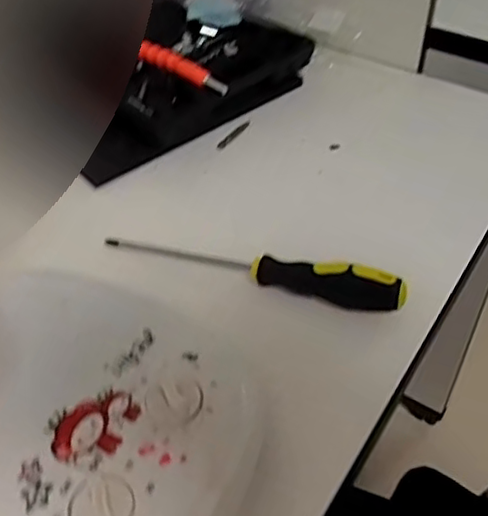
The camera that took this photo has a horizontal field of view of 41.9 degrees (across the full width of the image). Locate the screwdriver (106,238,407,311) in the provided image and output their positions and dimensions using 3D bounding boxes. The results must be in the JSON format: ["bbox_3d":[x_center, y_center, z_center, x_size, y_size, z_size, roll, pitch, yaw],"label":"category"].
[{"bbox_3d":[0.001,0.005,0.461,0.227,0.030,0.024,13,47,14],"label":"screwdriver"}]

